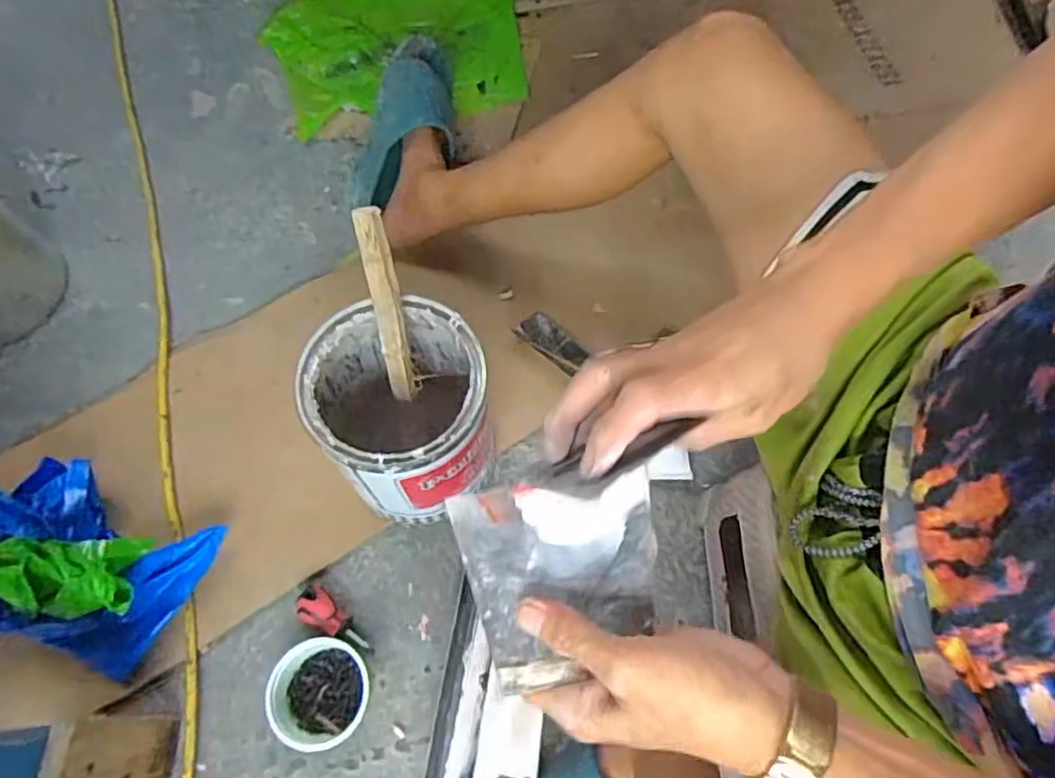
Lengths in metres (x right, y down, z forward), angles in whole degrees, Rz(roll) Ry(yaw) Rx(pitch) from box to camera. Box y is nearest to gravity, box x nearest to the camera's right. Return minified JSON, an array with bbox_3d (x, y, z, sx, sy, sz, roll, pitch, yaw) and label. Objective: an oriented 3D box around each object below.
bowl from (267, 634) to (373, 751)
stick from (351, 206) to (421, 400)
[{"bbox_3d":[-0.200,0.295,0.642,0.089,0.045,0.095,-1,67,1],"label":"bowl"},{"bbox_3d":[-0.122,-0.067,0.584,0.026,0.204,0.012,-1,44,1],"label":"stick"}]

